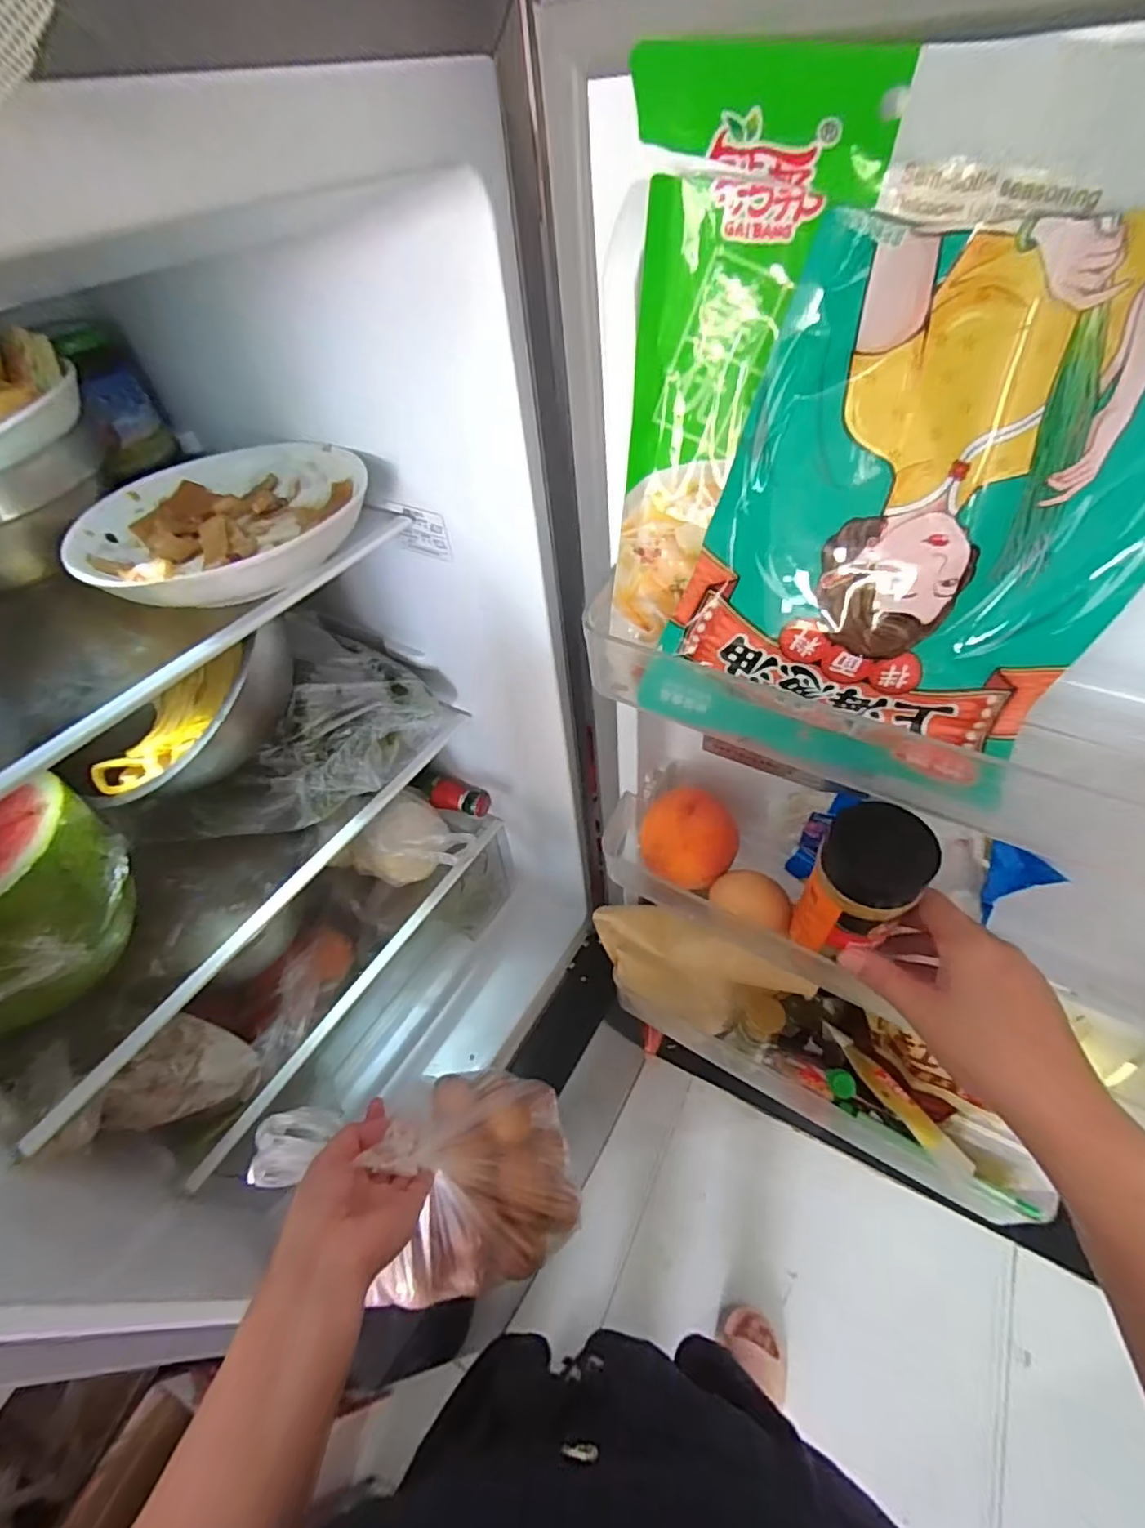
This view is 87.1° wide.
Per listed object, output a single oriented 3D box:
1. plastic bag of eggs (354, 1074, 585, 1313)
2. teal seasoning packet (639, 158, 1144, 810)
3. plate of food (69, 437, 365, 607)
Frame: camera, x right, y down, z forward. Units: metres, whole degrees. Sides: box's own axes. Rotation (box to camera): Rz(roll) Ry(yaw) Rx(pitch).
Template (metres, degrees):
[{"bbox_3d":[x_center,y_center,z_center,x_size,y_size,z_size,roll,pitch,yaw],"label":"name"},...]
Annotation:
[{"bbox_3d":[-0.093,0.336,0.502,0.172,0.139,0.158,-14,51,-8],"label":"plastic bag of eggs"},{"bbox_3d":[0.135,-0.087,0.238,0.161,0.204,0.028,21,39,11],"label":"teal seasoning packet"},{"bbox_3d":[-0.226,-0.163,0.405,0.172,0.034,0.166,-2,50,2],"label":"plate of food"}]

